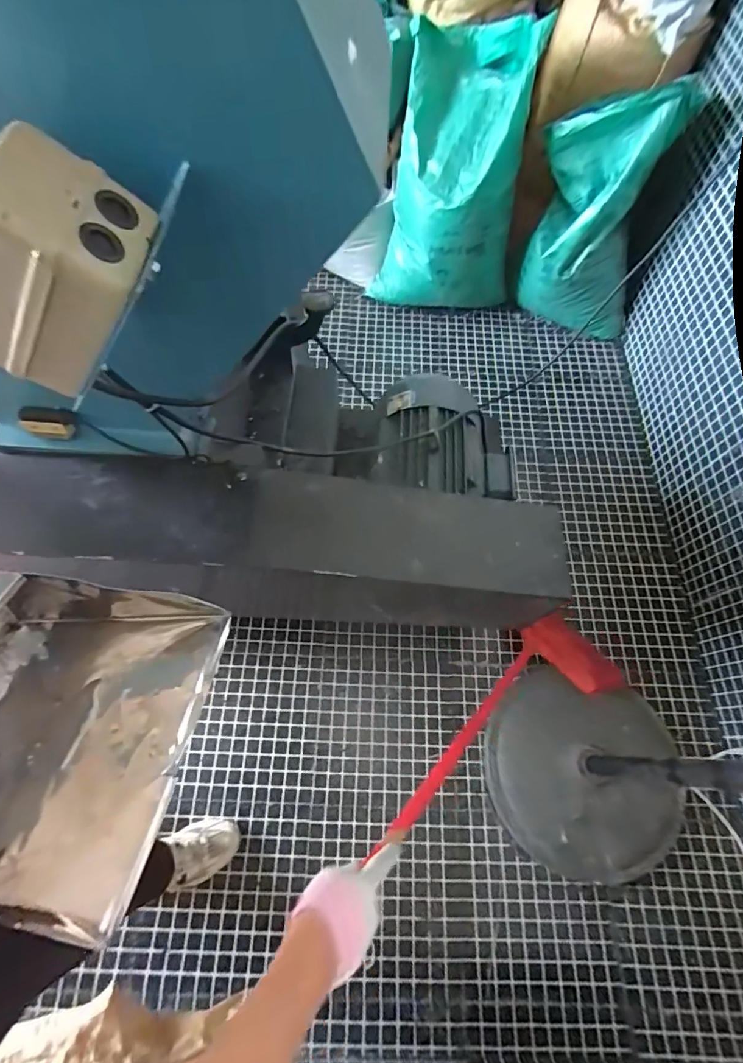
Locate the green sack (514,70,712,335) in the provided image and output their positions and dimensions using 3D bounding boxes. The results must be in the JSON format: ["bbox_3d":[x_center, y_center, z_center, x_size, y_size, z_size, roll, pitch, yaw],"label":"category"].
[{"bbox_3d":[0.609,-0.819,1.253,0.377,0.572,0.162,22,66,8],"label":"green sack"}]

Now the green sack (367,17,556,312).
[{"bbox_3d":[0.263,-0.994,1.324,0.402,0.552,0.382,19,66,6],"label":"green sack"}]

